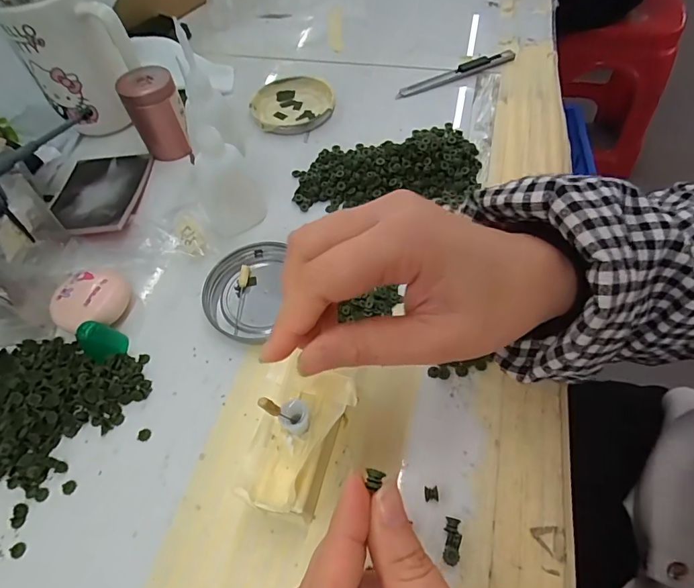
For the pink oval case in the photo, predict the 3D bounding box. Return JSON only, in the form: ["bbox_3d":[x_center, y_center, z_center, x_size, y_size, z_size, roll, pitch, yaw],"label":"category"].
[{"bbox_3d":[-0.172,0.005,0.294,0.039,0.020,0.046,25,61,19],"label":"pink oval case"}]

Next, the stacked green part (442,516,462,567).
[{"bbox_3d":[0.052,0.121,0.214,0.008,0.006,0.021,8,57,9],"label":"stacked green part"}]

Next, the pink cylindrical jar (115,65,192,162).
[{"bbox_3d":[-0.163,-0.155,0.375,0.043,0.059,0.047,-2,56,2],"label":"pink cylindrical jar"}]

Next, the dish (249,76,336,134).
[{"bbox_3d":[-0.053,-0.183,0.421,0.077,0.011,0.078,-2,56,2],"label":"dish"}]

